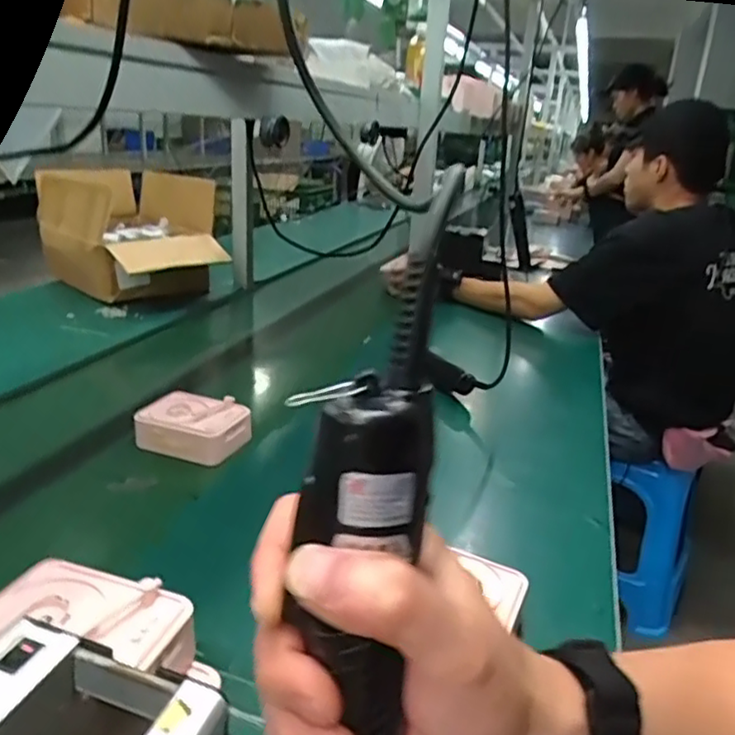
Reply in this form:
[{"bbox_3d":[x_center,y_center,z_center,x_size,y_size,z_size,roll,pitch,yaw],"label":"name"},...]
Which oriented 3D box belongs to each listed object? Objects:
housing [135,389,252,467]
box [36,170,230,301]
[{"bbox_3d":[-0.224,0.077,0.848,0.137,0.051,0.095,9,21,12],"label":"housing"},{"bbox_3d":[-0.553,-0.320,1.554,0.344,0.236,0.485,-11,25,-36],"label":"box"}]

